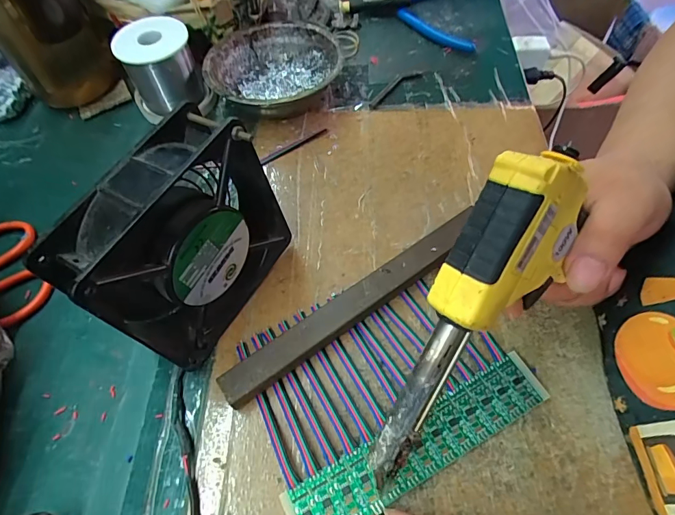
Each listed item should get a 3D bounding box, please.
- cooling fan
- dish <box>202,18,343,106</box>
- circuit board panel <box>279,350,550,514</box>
[{"bbox_3d":[-0.089,-0.005,0.251,0.050,0.123,0.119,23,63,16],"label":"cooling fan"},{"bbox_3d":[-0.059,-0.173,0.397,0.121,0.041,0.127,-2,59,3],"label":"dish"},{"bbox_3d":[0.048,0.108,0.239,0.163,0.004,0.033,-26,61,-12],"label":"circuit board panel"}]

